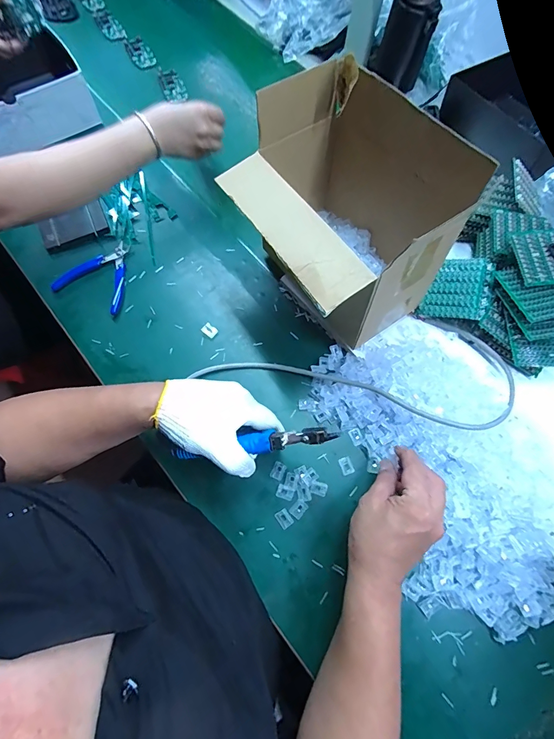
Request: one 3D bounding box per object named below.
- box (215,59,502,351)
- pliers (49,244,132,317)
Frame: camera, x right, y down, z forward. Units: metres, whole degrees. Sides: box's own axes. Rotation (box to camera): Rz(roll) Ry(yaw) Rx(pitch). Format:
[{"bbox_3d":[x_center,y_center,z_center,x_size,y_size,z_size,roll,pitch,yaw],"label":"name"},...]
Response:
[{"bbox_3d":[0.071,-0.178,0.474,0.211,0.215,0.249,-31,73,-12],"label":"box"},{"bbox_3d":[-0.262,-0.147,0.558,0.109,0.019,0.109,22,70,7],"label":"pliers"}]

